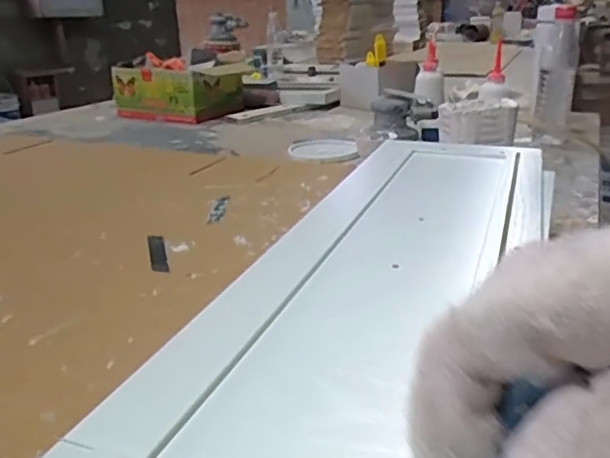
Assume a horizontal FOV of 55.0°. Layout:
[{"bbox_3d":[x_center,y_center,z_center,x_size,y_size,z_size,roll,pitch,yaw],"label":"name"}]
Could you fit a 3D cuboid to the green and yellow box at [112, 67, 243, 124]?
[{"bbox_3d":[-0.299,-0.312,1.338,0.264,0.104,0.159,12,24,31],"label":"green and yellow box"}]

